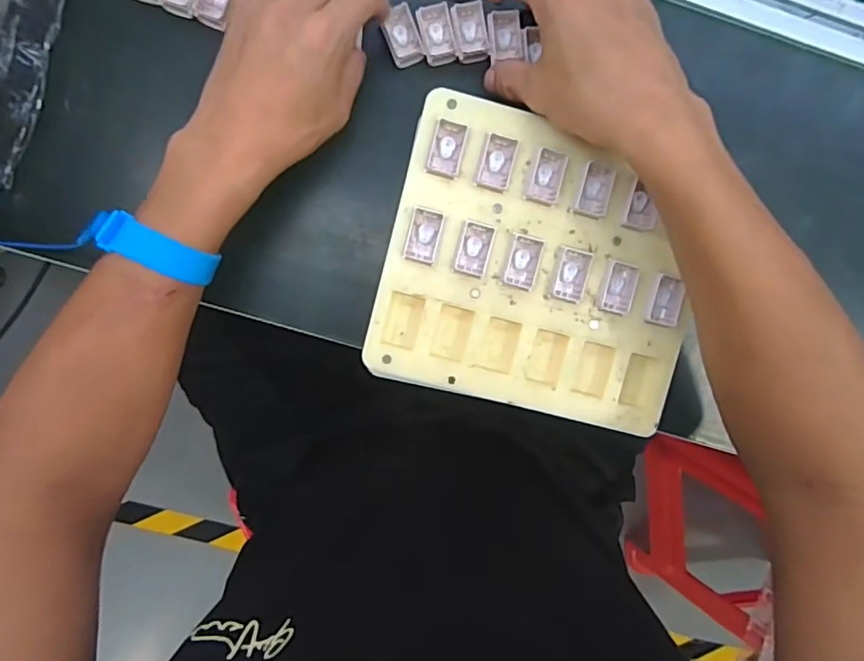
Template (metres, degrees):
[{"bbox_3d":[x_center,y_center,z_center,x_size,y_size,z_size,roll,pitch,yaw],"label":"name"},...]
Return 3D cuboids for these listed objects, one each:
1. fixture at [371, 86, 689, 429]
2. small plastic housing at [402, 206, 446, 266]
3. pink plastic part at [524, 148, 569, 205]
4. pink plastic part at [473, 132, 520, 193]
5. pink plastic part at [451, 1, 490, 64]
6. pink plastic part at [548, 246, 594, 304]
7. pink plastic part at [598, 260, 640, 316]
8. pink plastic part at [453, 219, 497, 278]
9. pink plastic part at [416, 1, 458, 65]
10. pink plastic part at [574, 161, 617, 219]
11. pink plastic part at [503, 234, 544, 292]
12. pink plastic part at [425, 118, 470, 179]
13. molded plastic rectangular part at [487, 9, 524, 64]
[{"bbox_3d":[0.071,-0.039,0.354,0.194,0.017,0.177,14,93,-5],"label":"fixture"},{"bbox_3d":[-0.005,-0.059,0.346,0.021,0.009,0.033,14,93,-5],"label":"small plastic housing"},{"bbox_3d":[0.072,-0.096,0.348,0.021,0.009,0.032,16,93,-5],"label":"pink plastic part"},{"bbox_3d":[0.040,-0.104,0.344,0.023,0.010,0.032,15,93,-5],"label":"pink plastic part"},{"bbox_3d":[0.027,-0.201,0.373,0.022,0.007,0.036,-11,95,-3],"label":"pink plastic part"},{"bbox_3d":[0.088,-0.035,0.355,0.022,0.008,0.034,14,93,-5],"label":"pink plastic part"},{"bbox_3d":[0.119,-0.028,0.357,0.020,0.012,0.032,13,93,-5],"label":"pink plastic part"},{"bbox_3d":[0.027,-0.051,0.350,0.021,0.009,0.033,14,93,-5],"label":"pink plastic part"},{"bbox_3d":[0.004,-0.199,0.372,0.022,0.009,0.035,-15,95,-3],"label":"pink plastic part"},{"bbox_3d":[0.103,-0.090,0.350,0.020,0.012,0.035,15,93,-5],"label":"pink plastic part"},{"bbox_3d":[0.058,-0.043,0.352,0.021,0.007,0.033,13,93,-5],"label":"pink plastic part"},{"bbox_3d":[0.010,-0.112,0.342,0.021,0.008,0.033,15,93,-5],"label":"pink plastic part"},{"bbox_3d":[0.050,-0.200,0.377,0.023,0.011,0.031,-6,95,-3],"label":"molded plastic rectangular part"}]

